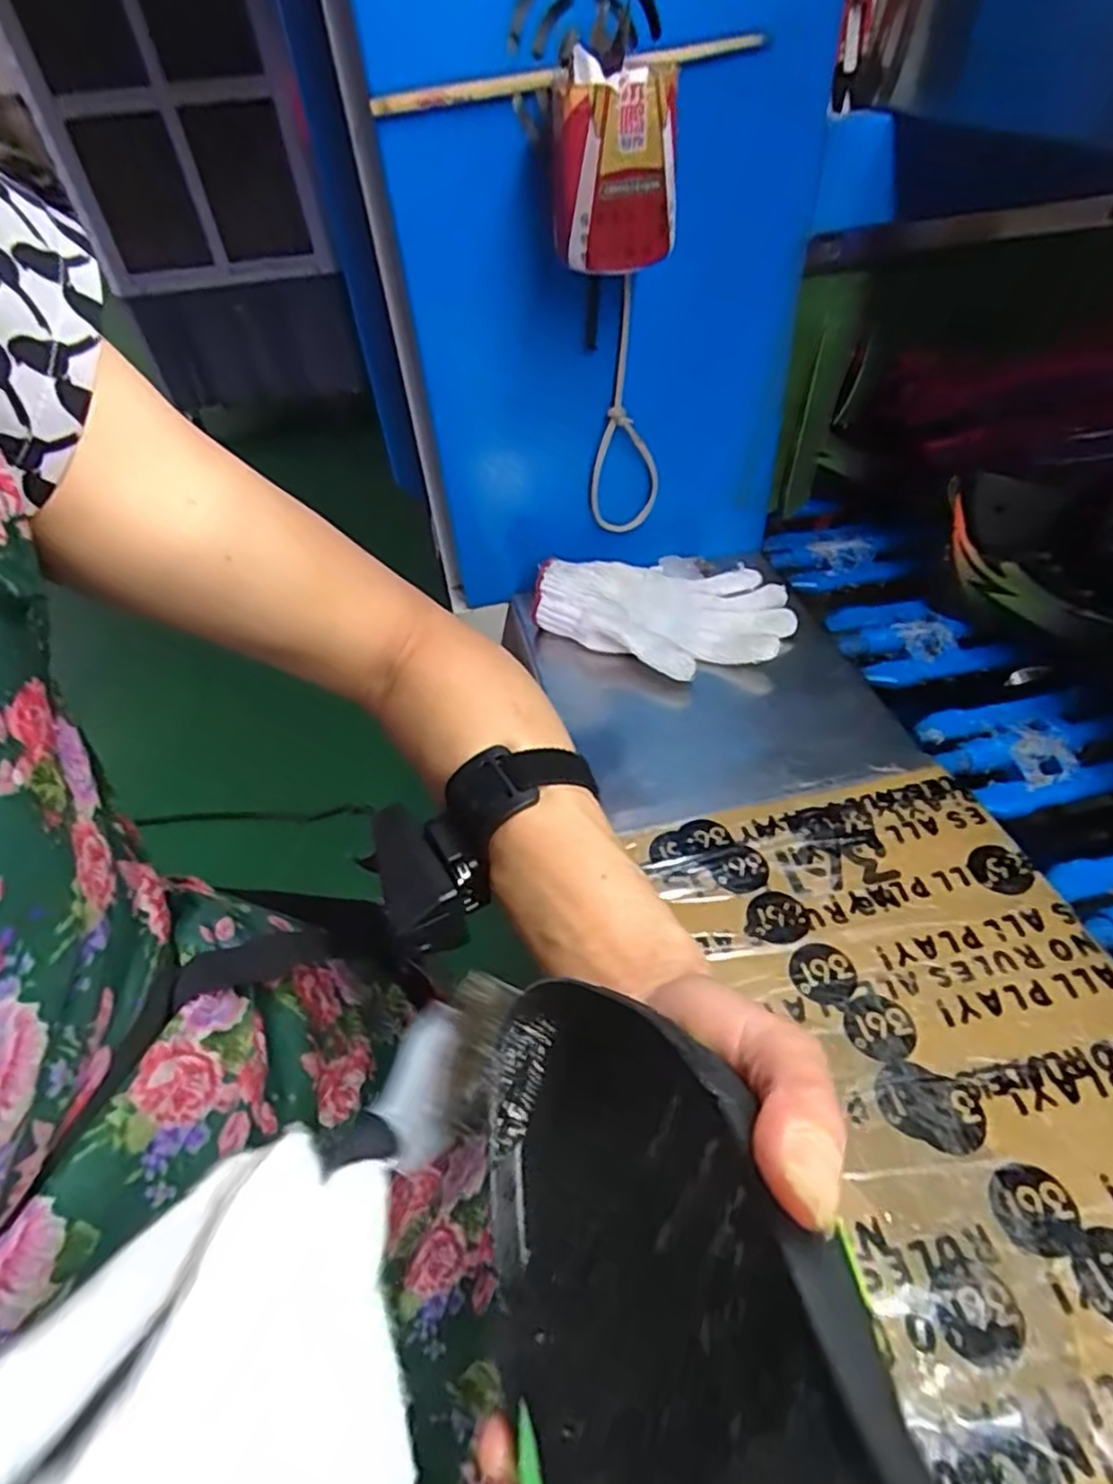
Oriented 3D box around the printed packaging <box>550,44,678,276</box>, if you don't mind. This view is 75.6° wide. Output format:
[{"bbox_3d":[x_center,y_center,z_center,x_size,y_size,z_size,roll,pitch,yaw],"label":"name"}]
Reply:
[{"bbox_3d":[0.033,-0.326,0.412,0.069,0.087,0.055,-2,45,0],"label":"printed packaging"}]

